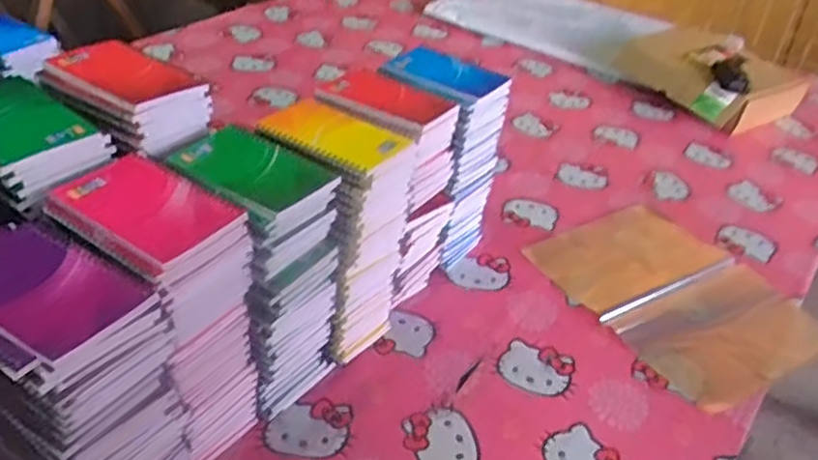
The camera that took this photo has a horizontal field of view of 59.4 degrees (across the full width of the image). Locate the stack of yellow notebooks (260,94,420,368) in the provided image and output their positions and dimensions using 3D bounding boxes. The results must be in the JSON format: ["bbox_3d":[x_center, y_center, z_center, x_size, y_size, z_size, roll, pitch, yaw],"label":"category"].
[{"bbox_3d":[-0.078,0.010,0.738,0.128,0.258,0.103,22,39,22],"label":"stack of yellow notebooks"}]

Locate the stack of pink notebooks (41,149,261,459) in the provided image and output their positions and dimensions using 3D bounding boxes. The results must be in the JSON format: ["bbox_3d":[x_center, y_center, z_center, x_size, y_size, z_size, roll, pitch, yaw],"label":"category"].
[{"bbox_3d":[-0.208,0.080,0.621,0.157,0.260,0.101,28,41,28],"label":"stack of pink notebooks"}]

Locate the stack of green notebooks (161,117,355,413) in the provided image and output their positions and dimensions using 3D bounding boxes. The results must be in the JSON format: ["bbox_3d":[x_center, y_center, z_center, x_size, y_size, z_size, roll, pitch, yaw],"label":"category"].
[{"bbox_3d":[-0.142,0.045,0.687,0.130,0.252,0.104,29,42,30],"label":"stack of green notebooks"}]

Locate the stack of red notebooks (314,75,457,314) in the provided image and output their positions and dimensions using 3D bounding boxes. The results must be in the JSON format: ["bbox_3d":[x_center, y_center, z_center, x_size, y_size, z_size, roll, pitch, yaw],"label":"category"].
[{"bbox_3d":[-0.032,-0.036,0.812,0.129,0.253,0.111,21,38,21],"label":"stack of red notebooks"}]

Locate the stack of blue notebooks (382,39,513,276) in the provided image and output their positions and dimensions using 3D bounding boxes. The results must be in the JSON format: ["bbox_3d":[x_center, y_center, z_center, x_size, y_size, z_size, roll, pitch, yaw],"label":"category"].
[{"bbox_3d":[0.036,-0.083,0.893,0.125,0.250,0.109,26,41,27],"label":"stack of blue notebooks"}]

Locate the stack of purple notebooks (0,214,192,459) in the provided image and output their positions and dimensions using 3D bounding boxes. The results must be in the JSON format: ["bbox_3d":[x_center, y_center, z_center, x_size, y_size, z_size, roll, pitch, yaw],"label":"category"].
[{"bbox_3d":[-0.254,0.134,0.543,0.138,0.253,0.101,24,39,22],"label":"stack of purple notebooks"}]

